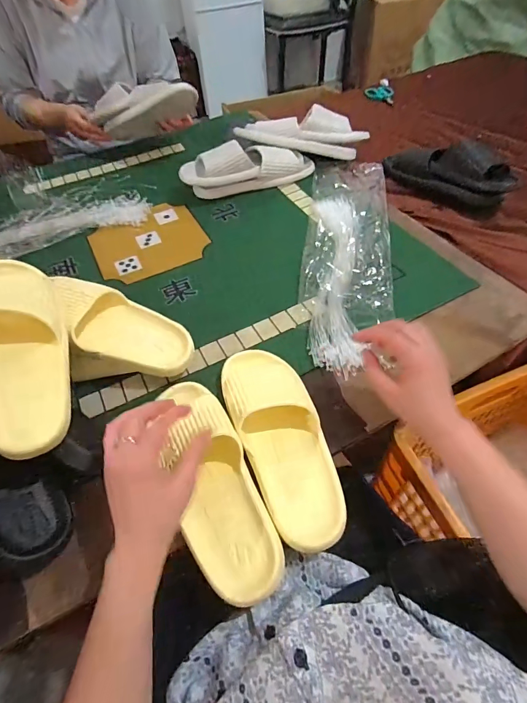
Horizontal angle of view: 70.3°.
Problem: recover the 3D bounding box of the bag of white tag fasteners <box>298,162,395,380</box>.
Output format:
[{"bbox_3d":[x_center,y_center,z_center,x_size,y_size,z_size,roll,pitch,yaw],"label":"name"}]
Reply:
[{"bbox_3d":[0.153,-0.198,0.681,0.147,0.021,0.561,6,53,7],"label":"bag of white tag fasteners"}]

